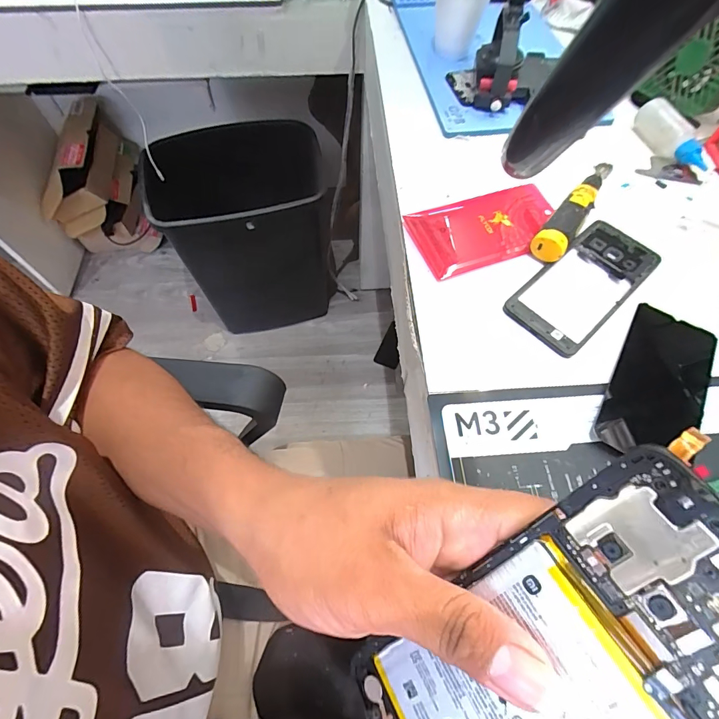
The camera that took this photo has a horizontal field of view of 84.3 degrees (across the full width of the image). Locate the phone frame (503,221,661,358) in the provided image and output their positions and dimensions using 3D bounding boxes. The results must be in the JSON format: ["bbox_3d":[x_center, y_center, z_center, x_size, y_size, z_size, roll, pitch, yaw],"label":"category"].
[{"bbox_3d":[0.219,-0.076,0.383,0.171,0.004,0.075,-39,70,-19],"label":"phone frame"}]

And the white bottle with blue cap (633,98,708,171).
[{"bbox_3d":[0.366,-0.262,0.466,0.031,0.036,0.101,-9,63,-6],"label":"white bottle with blue cap"}]

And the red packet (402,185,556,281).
[{"bbox_3d":[0.134,-0.139,0.417,0.159,0.013,0.087,-18,70,-10],"label":"red packet"}]

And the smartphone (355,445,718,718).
[{"bbox_3d":[0.061,0.107,0.136,0.161,0.004,0.071,-49,52,21],"label":"smartphone"}]

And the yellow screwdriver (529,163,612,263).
[{"bbox_3d":[0.230,-0.162,0.415,0.031,0.028,0.167,34,67,16],"label":"yellow screwdriver"}]

